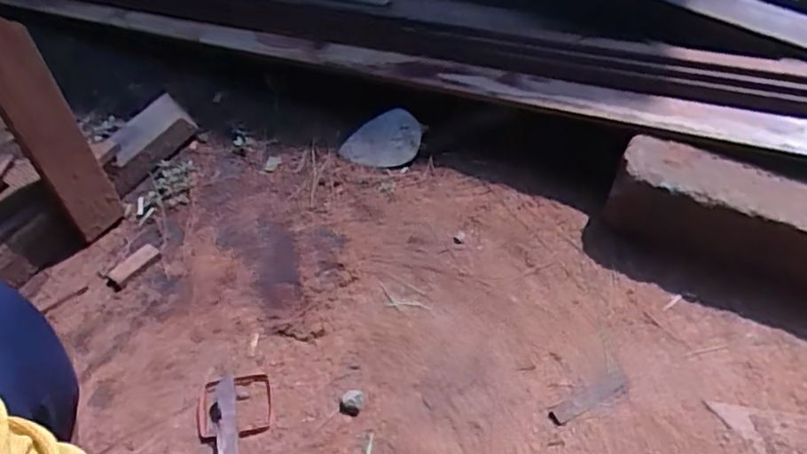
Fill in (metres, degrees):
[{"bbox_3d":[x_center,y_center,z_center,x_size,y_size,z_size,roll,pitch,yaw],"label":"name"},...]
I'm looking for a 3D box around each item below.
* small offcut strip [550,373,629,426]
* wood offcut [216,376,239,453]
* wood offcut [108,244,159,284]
[{"bbox_3d":[0.189,0.173,0.631,0.087,0.004,0.023,-23,49,-17],"label":"small offcut strip"},{"bbox_3d":[-0.171,0.203,0.613,0.021,0.021,0.120,-12,47,-7],"label":"wood offcut"},{"bbox_3d":[-0.337,0.046,0.788,0.020,0.014,0.062,30,55,28],"label":"wood offcut"}]

